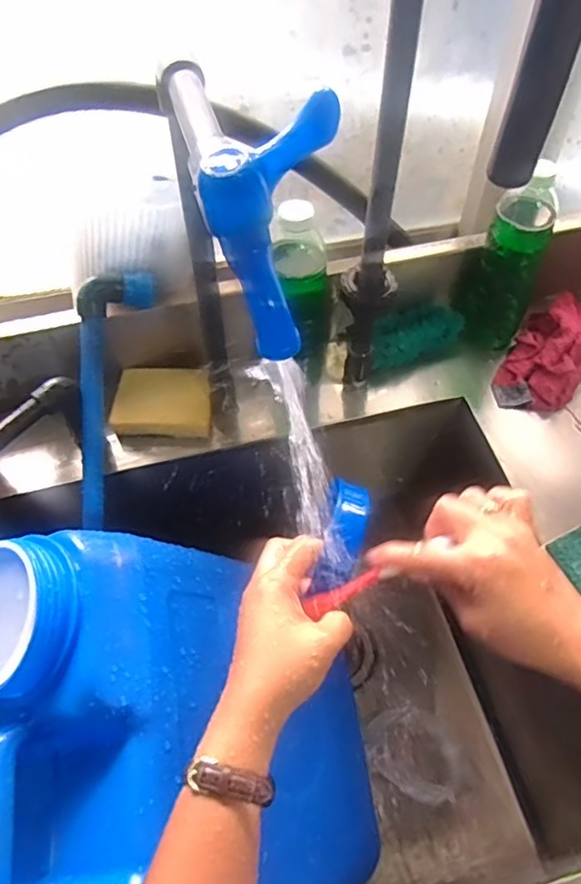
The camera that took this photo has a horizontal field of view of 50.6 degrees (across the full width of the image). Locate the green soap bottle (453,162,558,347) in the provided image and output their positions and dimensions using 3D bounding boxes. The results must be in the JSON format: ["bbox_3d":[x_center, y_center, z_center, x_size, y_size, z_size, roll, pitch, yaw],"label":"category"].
[{"bbox_3d":[0.222,-0.183,0.646,0.068,0.193,0.055,-3,55,-1],"label":"green soap bottle"}]

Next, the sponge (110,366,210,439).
[{"bbox_3d":[-0.133,-0.043,0.649,0.098,0.029,0.068,2,55,2],"label":"sponge"}]

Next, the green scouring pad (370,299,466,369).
[{"bbox_3d":[0.137,-0.121,0.698,0.121,0.036,0.053,-21,58,-14],"label":"green scouring pad"}]

